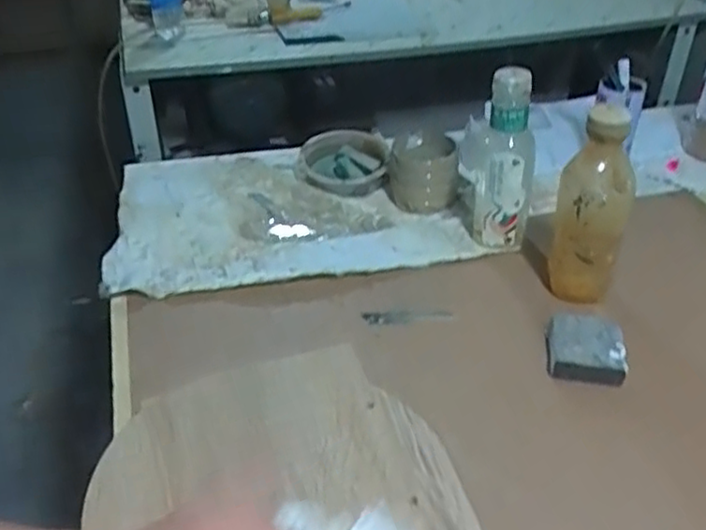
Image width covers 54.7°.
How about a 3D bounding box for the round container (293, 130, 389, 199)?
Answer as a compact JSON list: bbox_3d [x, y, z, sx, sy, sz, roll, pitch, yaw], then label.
[{"bbox_3d":[-0.017,-0.146,0.961,0.129,0.037,0.141,-1,36,-1],"label":"round container"}]

